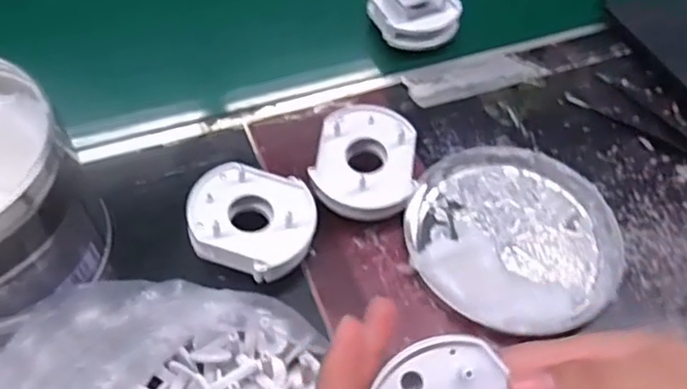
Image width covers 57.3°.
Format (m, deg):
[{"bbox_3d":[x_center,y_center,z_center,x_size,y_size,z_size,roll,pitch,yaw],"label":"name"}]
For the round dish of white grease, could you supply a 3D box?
[{"bbox_3d":[0.104,0.021,0.382,0.126,0.022,0.124,1,55,-2],"label":"round dish of white grease"}]

